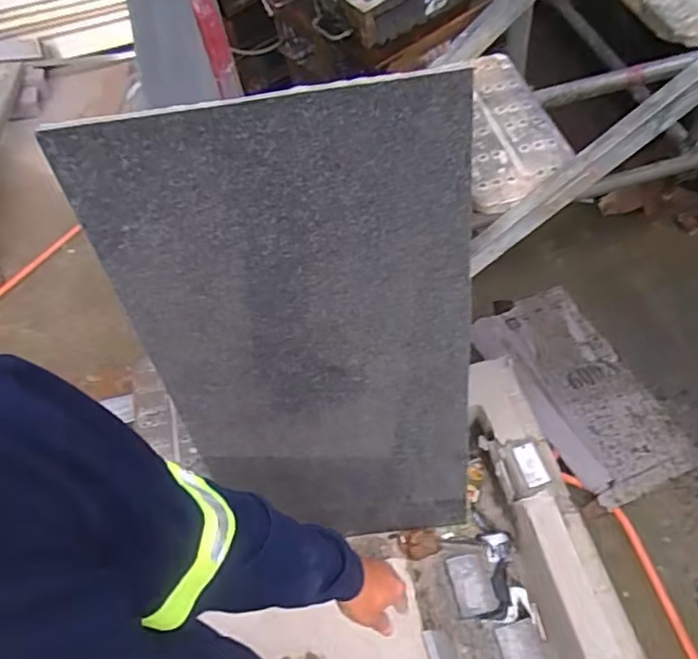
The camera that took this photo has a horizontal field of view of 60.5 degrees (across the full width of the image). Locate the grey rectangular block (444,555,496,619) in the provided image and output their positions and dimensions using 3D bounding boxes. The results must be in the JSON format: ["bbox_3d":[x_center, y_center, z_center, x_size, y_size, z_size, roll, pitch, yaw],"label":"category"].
[{"bbox_3d":[0.305,0.635,1.489,0.099,0.014,0.142,-12,57,0],"label":"grey rectangular block"}]

